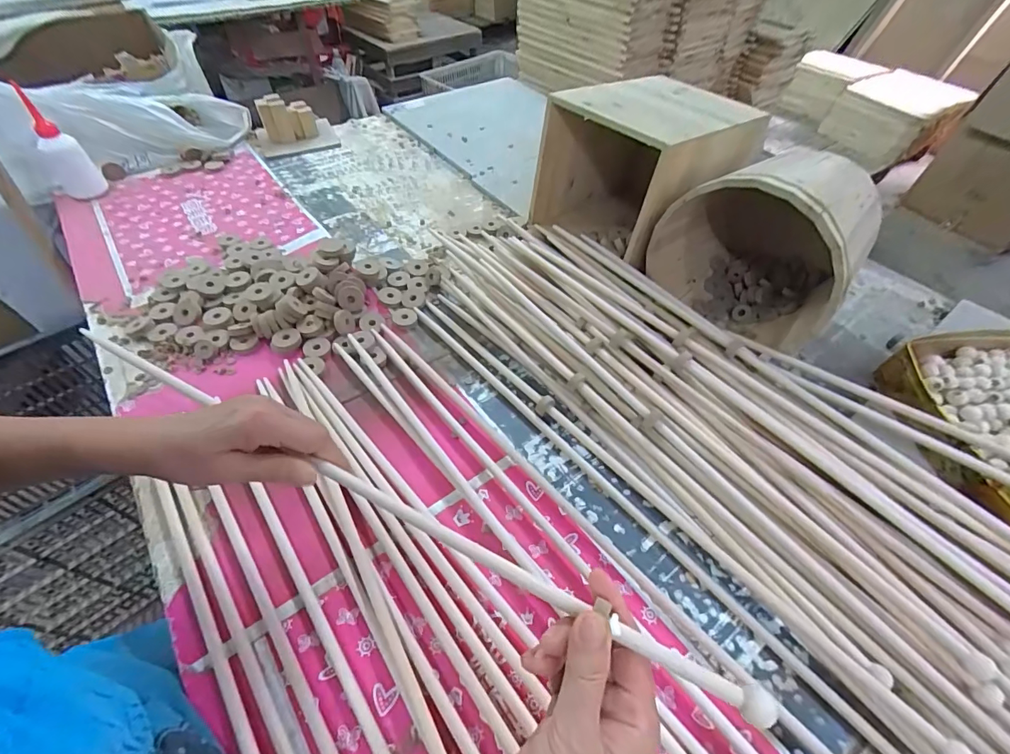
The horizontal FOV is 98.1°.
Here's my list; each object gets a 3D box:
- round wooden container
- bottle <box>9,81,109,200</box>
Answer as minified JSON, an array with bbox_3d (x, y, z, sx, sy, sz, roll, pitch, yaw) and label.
[{"bbox_3d":[0.360,-0.181,0.592,0.234,0.210,0.227,-35,61,-27],"label":"round wooden container"},{"bbox_3d":[-0.797,-0.413,0.779,0.063,0.179,0.062,18,45,39],"label":"bottle"}]

